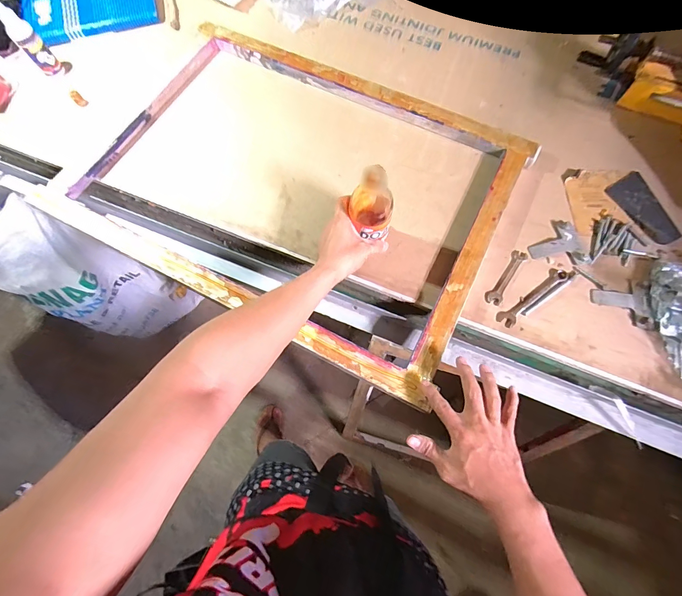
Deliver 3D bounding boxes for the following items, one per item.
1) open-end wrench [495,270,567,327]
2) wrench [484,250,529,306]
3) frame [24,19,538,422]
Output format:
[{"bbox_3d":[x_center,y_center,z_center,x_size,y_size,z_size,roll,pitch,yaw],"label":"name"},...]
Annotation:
[{"bbox_3d":[0.312,-0.003,0.561,0.143,0.004,0.026,-36,74,-11],"label":"open-end wrench"},{"bbox_3d":[0.275,-0.035,0.573,0.026,0.004,0.111,33,74,12],"label":"wrench"},{"bbox_3d":[-0.084,-0.220,0.619,0.725,0.053,0.535,27,73,10],"label":"frame"}]

